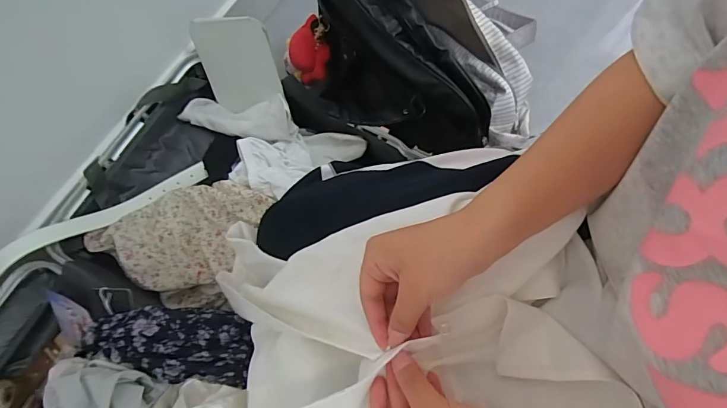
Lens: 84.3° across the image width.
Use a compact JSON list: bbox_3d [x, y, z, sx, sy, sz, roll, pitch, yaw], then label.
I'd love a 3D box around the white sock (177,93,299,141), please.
[{"bbox_3d":[-0.210,-0.148,0.668,0.230,0.058,0.061,10,72,25],"label":"white sock"}]

